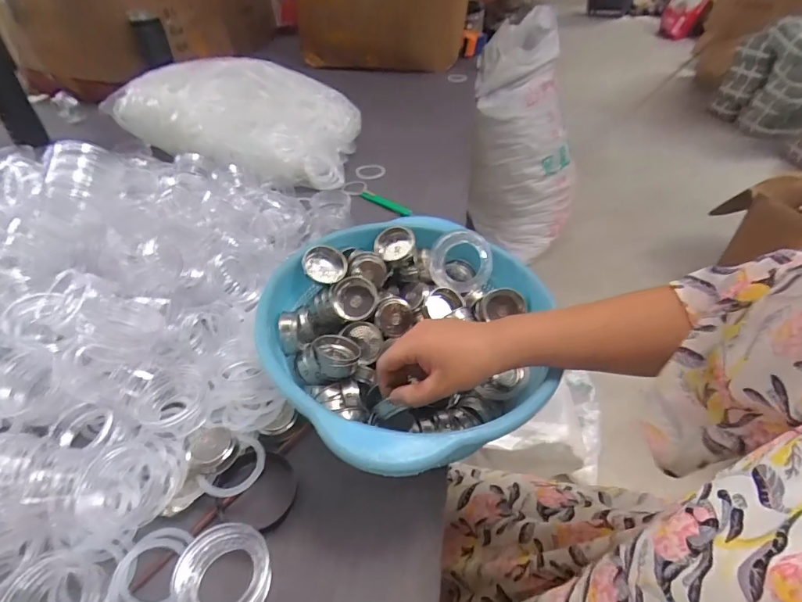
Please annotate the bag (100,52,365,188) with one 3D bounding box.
[{"bbox_3d":[-0.328,-0.376,0.884,0.482,0.156,0.259,19,46,20],"label":"bag"}]

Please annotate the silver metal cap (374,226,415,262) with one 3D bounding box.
[{"bbox_3d":[-0.007,-0.065,0.506,0.044,0.026,0.034,1,42,2],"label":"silver metal cap"}]

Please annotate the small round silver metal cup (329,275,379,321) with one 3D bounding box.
[{"bbox_3d":[-0.049,-0.003,0.458,0.049,0.024,0.045,-11,85,-8],"label":"small round silver metal cup"}]

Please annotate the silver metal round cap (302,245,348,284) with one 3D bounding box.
[{"bbox_3d":[-0.081,-0.039,0.465,0.046,0.017,0.046,-4,53,6],"label":"silver metal round cap"}]

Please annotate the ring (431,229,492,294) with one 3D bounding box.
[{"bbox_3d":[0.067,-0.044,0.488,0.067,0.016,0.070,-5,74,16],"label":"ring"}]

